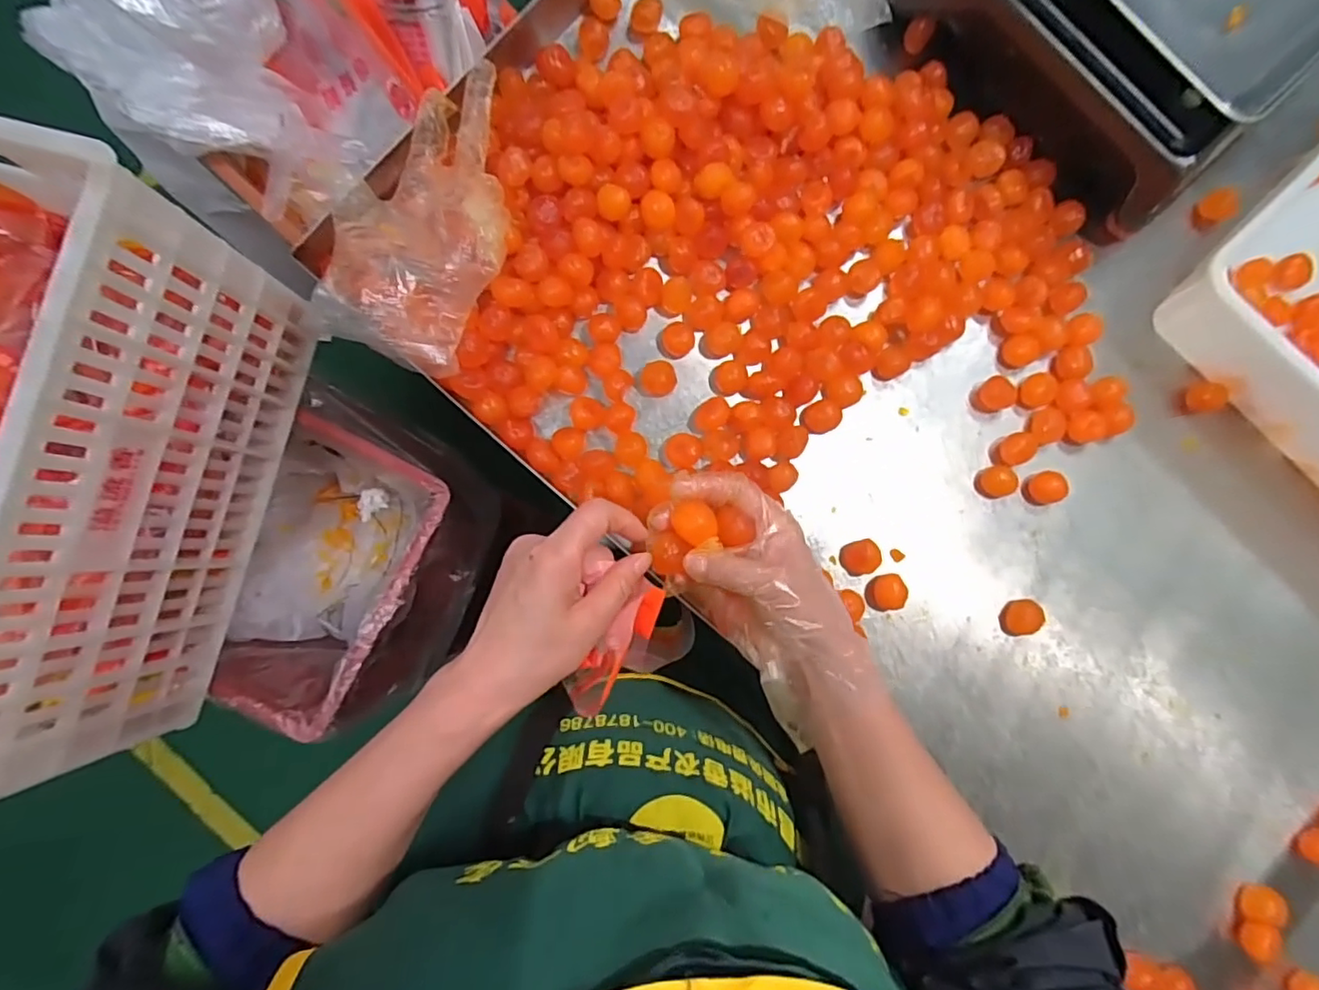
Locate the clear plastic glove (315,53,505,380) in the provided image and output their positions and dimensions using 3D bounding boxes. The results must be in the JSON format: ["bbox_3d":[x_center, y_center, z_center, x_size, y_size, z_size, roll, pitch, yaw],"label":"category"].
[{"bbox_3d":[-0.188,-0.218,0.465,0.126,0.045,0.225,12,85,-1],"label":"clear plastic glove"}]

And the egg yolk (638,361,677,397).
[{"bbox_3d":[-0.002,-0.104,0.528,0.033,0.024,0.031,0,86,-2],"label":"egg yolk"}]

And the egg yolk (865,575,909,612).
[{"bbox_3d":[0.199,0.086,0.521,0.031,0.023,0.029,-14,86,-3],"label":"egg yolk"}]

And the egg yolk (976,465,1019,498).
[{"bbox_3d":[0.303,-0.012,0.529,0.028,0.021,0.027,0,86,-2],"label":"egg yolk"}]

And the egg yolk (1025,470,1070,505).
[{"bbox_3d":[0.347,-0.006,0.530,0.029,0.020,0.029,0,86,-2],"label":"egg yolk"}]

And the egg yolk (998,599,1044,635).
[{"bbox_3d":[0.319,0.108,0.521,0.033,0.016,0.030,-8,86,-2],"label":"egg yolk"}]

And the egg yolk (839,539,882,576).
[{"bbox_3d":[0.178,0.055,0.523,0.032,0.018,0.029,-15,86,-3],"label":"egg yolk"}]

